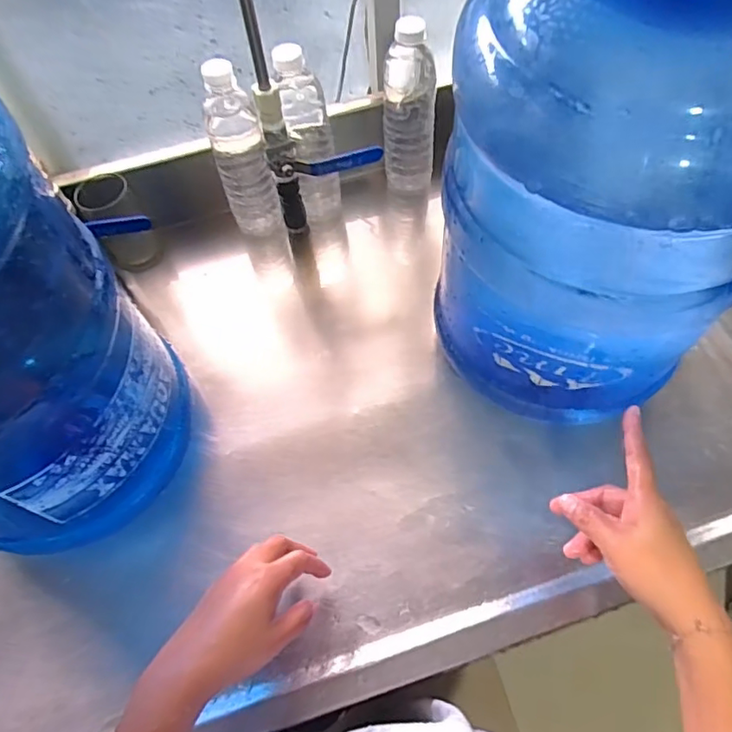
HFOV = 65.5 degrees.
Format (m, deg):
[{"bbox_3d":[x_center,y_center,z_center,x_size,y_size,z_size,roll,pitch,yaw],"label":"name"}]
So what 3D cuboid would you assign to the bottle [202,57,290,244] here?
[{"bbox_3d":[-0.142,-0.234,0.671,0.058,0.228,0.050,-21,61,-8],"label":"bottle"}]

